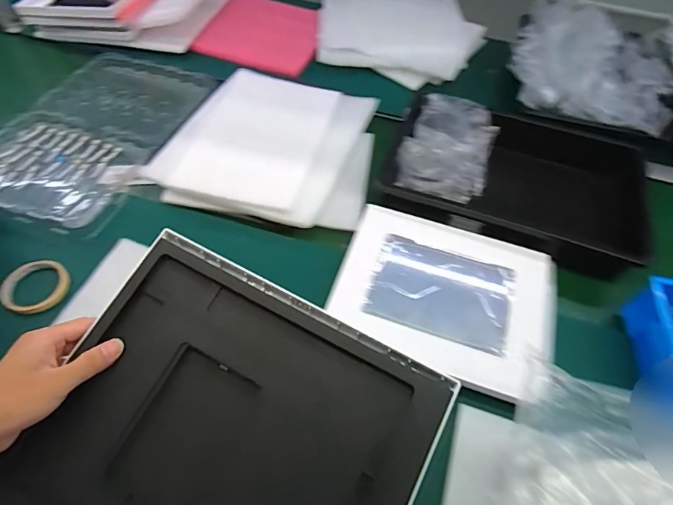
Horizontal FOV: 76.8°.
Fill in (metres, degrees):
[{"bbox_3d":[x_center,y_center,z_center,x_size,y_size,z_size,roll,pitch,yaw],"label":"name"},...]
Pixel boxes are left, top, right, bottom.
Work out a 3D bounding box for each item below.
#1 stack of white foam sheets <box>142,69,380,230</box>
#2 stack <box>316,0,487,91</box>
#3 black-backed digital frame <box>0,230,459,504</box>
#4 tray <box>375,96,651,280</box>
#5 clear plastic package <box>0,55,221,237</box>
[{"bbox_3d":[-0.114,-0.203,0.813,0.380,0.051,0.349,16,56,7],"label":"stack of white foam sheets"},{"bbox_3d":[0.147,-0.539,1.051,0.414,0.078,0.293,15,56,7],"label":"stack"},{"bbox_3d":[-0.092,0.149,0.336,0.293,0.023,0.260,26,68,13],"label":"black-backed digital frame"},{"bbox_3d":[0.328,-0.143,0.787,0.473,0.071,0.329,17,56,9],"label":"tray"},{"bbox_3d":[-0.483,-0.242,0.858,0.326,0.038,0.474,18,56,9],"label":"clear plastic package"}]

